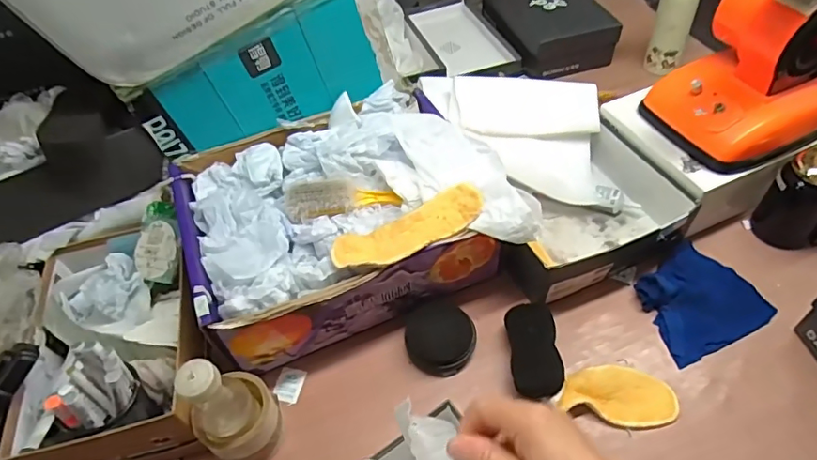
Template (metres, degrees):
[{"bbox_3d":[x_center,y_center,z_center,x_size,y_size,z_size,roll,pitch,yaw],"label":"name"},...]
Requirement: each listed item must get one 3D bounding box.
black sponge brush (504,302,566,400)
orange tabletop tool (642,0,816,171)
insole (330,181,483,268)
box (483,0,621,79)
[{"bbox_3d":[0.159,0.151,0.670,0.059,0.028,0.117,-4,50,2],"label":"black sponge brush"},{"bbox_3d":[0.467,-0.230,0.719,0.185,0.201,0.171,-22,52,-13],"label":"orange tabletop tool"},{"bbox_3d":[0.004,0.003,0.663,0.199,0.025,0.067,-24,52,-15],"label":"insole"},{"bbox_3d":[0.297,-0.450,1.125,0.199,0.109,0.280,-12,50,-6],"label":"box"}]

